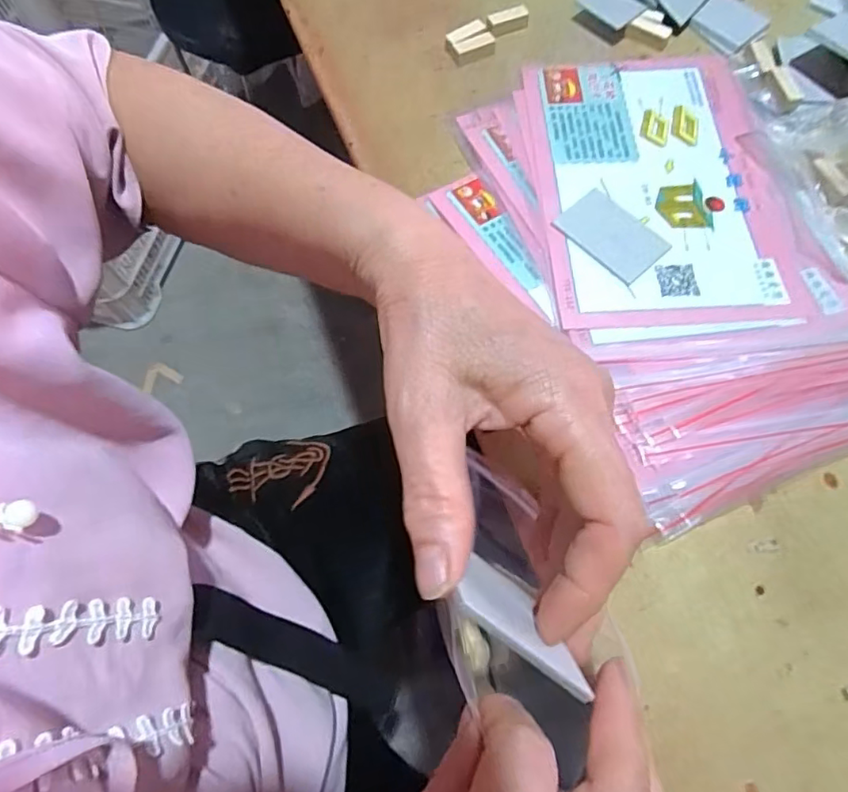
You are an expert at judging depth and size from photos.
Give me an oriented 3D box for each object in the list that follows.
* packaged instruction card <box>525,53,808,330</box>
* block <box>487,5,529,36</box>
[{"bbox_3d":[0.144,-0.140,0.356,0.143,0.007,0.215,-2,68,2],"label":"packaged instruction card"},{"bbox_3d":[0.061,-0.275,0.411,0.031,0.012,0.014,-20,69,-5],"label":"block"}]

